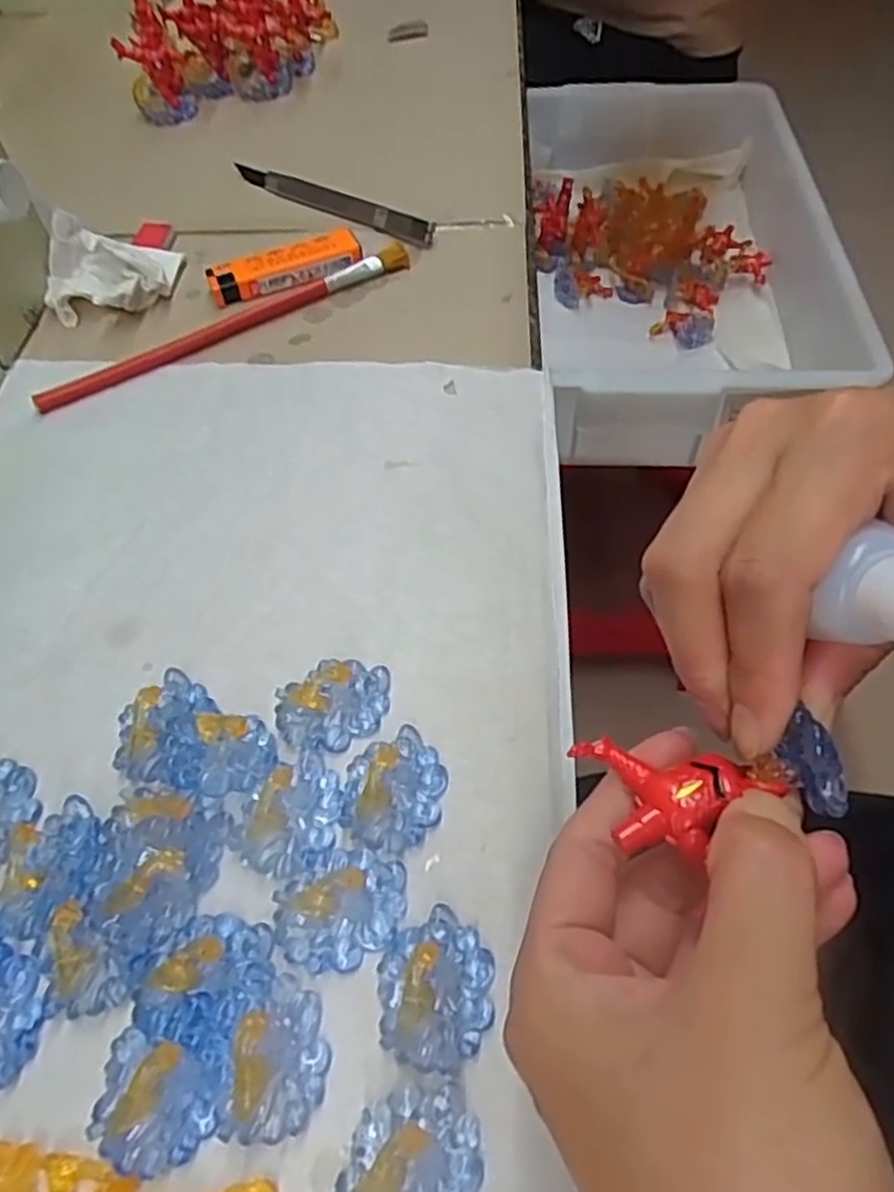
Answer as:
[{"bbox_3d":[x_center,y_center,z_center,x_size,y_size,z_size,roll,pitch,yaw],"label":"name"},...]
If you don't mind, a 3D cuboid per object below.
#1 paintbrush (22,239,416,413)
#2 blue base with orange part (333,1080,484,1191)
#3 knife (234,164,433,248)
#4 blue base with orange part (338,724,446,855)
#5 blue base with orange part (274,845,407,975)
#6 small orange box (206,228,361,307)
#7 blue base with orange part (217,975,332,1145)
[{"bbox_3d":[-0.105,-0.136,0.370,0.197,0.009,0.015,-31,59,-18],"label":"paintbrush"},{"bbox_3d":[-0.009,0.134,0.173,0.030,0.015,0.037,17,57,14],"label":"blue base with orange part"},{"bbox_3d":[-0.067,-0.228,0.429,0.144,0.009,0.014,29,61,21],"label":"knife"},{"bbox_3d":[-0.016,0.059,0.230,0.030,0.006,0.038,7,56,8],"label":"blue base with orange part"},{"bbox_3d":[-0.030,0.087,0.209,0.032,0.012,0.034,-1,55,2],"label":"blue base with orange part"},{"bbox_3d":[-0.084,-0.171,0.389,0.078,0.015,0.022,-18,56,-10],"label":"small orange box"},{"bbox_3d":[-0.042,0.117,0.189,0.023,0.009,0.034,5,55,7],"label":"blue base with orange part"}]

